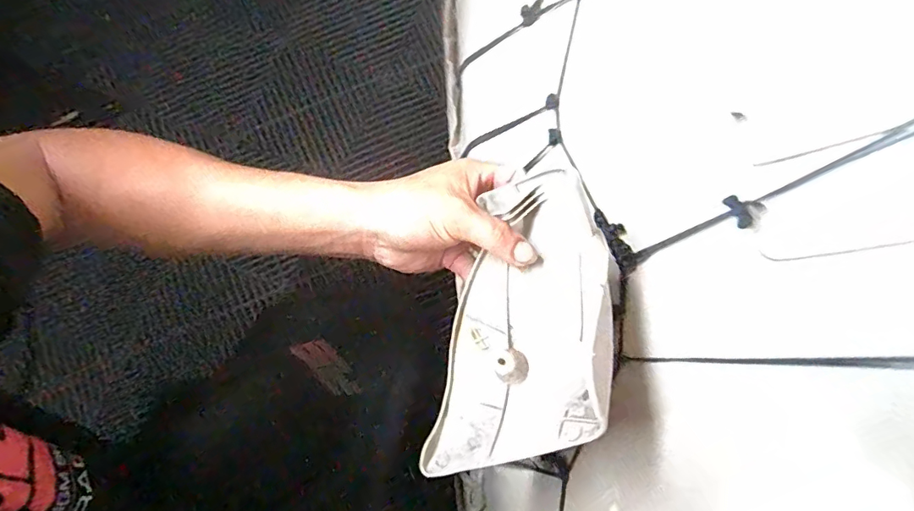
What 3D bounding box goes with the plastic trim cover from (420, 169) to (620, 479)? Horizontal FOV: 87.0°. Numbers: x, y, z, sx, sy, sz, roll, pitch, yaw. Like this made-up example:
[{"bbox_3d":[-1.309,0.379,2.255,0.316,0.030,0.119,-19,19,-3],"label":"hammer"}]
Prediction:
[{"bbox_3d":[0.038,0.044,0.320,0.125,0.040,0.180,-6,74,19],"label":"plastic trim cover"}]

